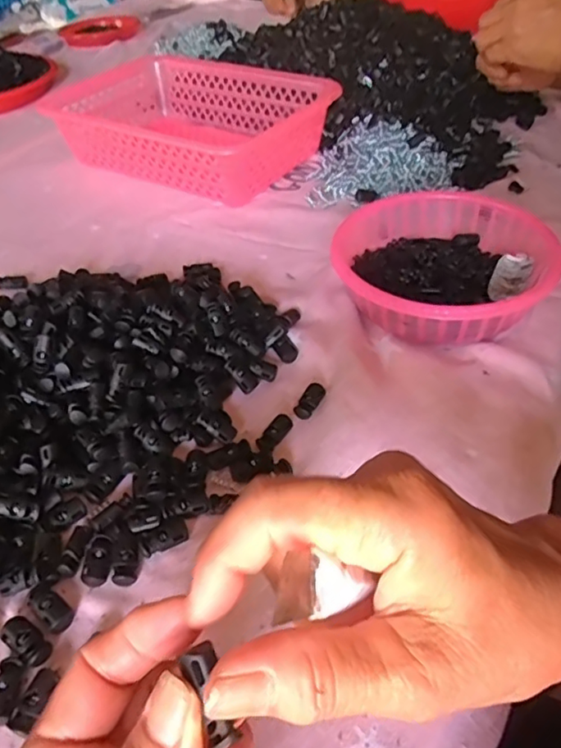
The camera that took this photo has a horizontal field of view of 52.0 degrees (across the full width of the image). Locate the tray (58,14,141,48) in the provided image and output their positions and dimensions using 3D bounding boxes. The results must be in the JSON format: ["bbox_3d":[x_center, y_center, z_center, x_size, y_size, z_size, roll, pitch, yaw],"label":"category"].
[{"bbox_3d":[-0.344,-0.659,1.101,0.150,0.021,0.103,-15,45,-11],"label":"tray"}]

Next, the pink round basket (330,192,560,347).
[{"bbox_3d":[0.126,-0.087,0.468,0.159,0.050,0.164,-2,45,2],"label":"pink round basket"}]

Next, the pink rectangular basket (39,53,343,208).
[{"bbox_3d":[-0.116,-0.297,0.683,0.323,0.072,0.201,22,50,23],"label":"pink rectangular basket"}]

